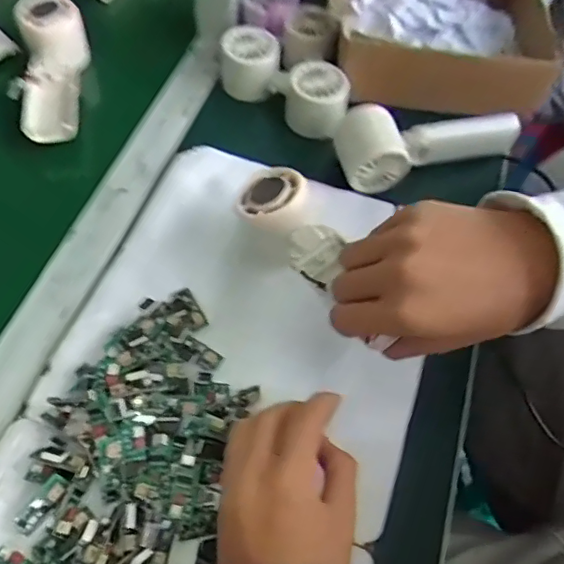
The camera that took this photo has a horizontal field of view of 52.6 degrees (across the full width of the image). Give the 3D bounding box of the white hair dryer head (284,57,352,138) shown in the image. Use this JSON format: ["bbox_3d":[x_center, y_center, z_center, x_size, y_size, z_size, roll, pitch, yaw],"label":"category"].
[{"bbox_3d":[0.033,-0.175,0.552,0.063,0.046,0.057,11,58,6],"label":"white hair dryer head"}]

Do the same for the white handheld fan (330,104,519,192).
[{"bbox_3d":[0.132,-0.134,0.523,0.170,0.046,0.065,-16,59,-11],"label":"white handheld fan"}]

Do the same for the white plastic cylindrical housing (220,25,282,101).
[{"bbox_3d":[-0.031,-0.220,0.575,0.057,0.048,0.055,0,57,-1],"label":"white plastic cylindrical housing"}]

